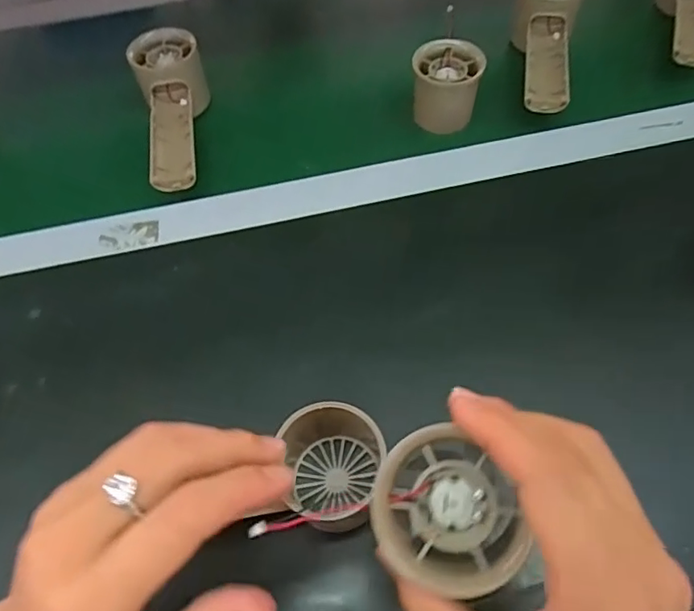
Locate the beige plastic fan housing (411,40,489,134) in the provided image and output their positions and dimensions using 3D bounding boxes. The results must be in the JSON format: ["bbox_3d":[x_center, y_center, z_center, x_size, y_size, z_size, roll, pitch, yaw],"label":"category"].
[{"bbox_3d":[0.082,-0.179,0.454,0.054,0.061,0.049,12,60,10],"label":"beige plastic fan housing"}]

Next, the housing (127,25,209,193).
[{"bbox_3d":[-0.139,-0.157,0.447,0.054,0.053,0.153,-14,59,-6],"label":"housing"}]

